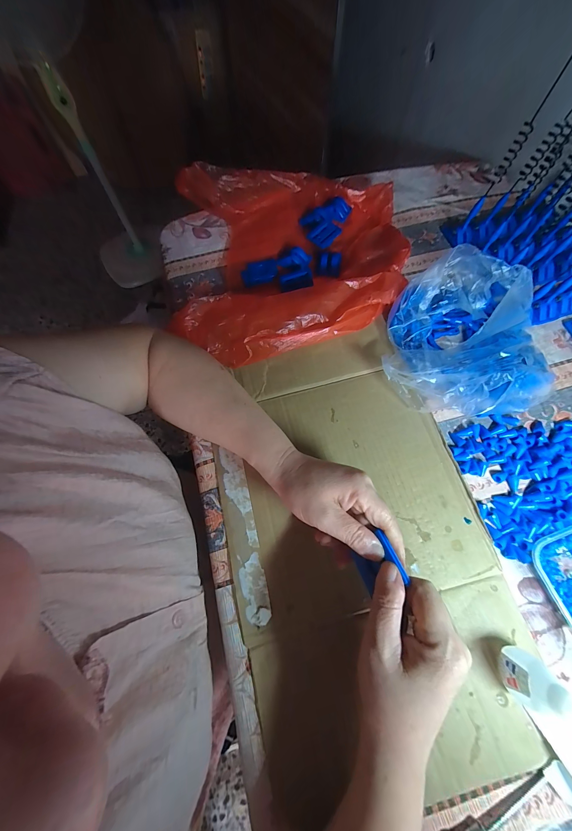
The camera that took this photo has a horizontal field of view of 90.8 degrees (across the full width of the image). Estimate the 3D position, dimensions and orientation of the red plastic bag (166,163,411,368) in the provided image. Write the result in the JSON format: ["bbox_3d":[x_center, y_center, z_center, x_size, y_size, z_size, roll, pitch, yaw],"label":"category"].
[{"bbox_3d":[0.009,-0.237,0.402,0.313,0.046,0.332,-8,68,-3],"label":"red plastic bag"}]

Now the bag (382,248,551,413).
[{"bbox_3d":[0.214,-0.087,0.318,0.184,0.081,0.179,17,69,7],"label":"bag"}]

